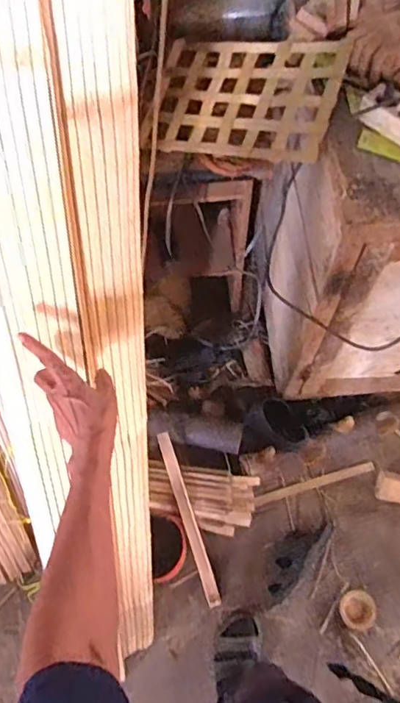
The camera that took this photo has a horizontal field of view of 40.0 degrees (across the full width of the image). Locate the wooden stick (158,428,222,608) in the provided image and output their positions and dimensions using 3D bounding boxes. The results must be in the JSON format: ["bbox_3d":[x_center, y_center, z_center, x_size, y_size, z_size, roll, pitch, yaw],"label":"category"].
[{"bbox_3d":[-0.027,0.412,1.358,0.036,0.013,0.428,-17,86,-8],"label":"wooden stick"}]

